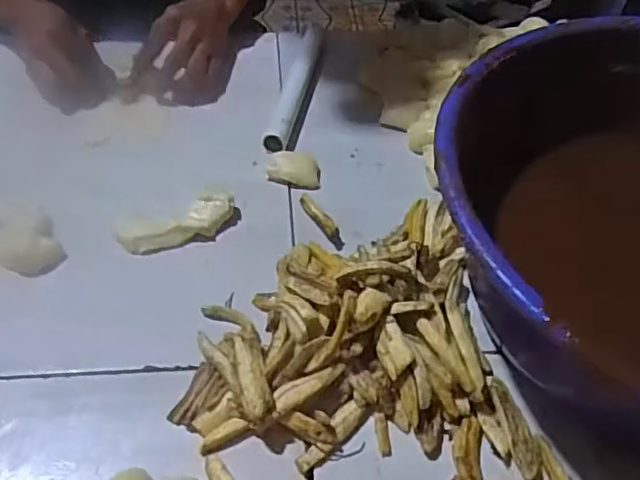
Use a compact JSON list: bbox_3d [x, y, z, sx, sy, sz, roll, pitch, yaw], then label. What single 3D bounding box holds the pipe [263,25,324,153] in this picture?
[{"bbox_3d":[-0.028,-0.179,0.709,0.030,0.022,0.233,10,48,5],"label":"pipe"}]

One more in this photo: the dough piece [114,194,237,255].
[{"bbox_3d":[-0.128,-0.015,0.559,0.107,0.028,0.030,-16,51,-17],"label":"dough piece"}]

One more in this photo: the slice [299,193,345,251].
[{"bbox_3d":[0.001,-0.018,0.581,0.013,0.013,0.068,-24,54,-23],"label":"slice"}]

